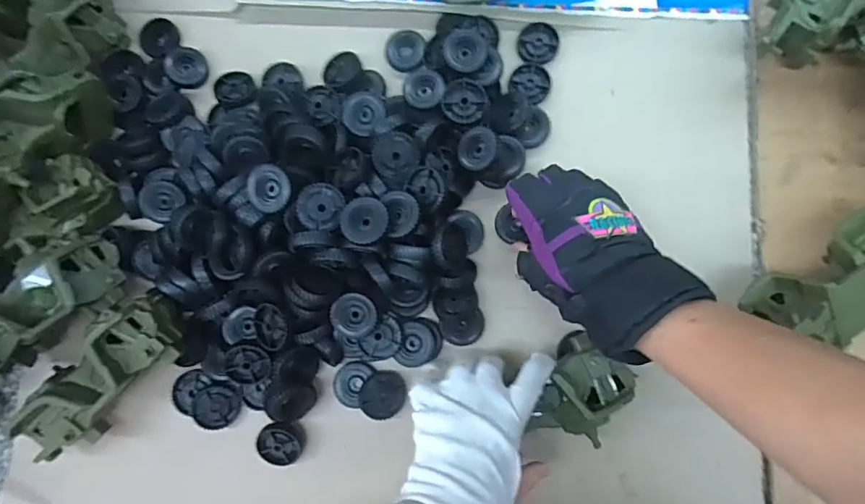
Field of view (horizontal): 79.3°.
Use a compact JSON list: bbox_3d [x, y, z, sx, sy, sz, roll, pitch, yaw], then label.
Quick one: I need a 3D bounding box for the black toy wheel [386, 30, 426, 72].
[{"bbox_3d":[-0.028,-0.211,0.548,0.040,0.010,0.036,24,85,6],"label":"black toy wheel"}]

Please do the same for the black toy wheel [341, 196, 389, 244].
[{"bbox_3d":[-0.060,-0.027,0.464,0.041,0.014,0.040,0,83,3],"label":"black toy wheel"}]

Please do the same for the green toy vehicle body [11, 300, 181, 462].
[{"bbox_3d":[-0.310,0.117,0.486,0.183,0.084,0.071,-43,83,-2],"label":"green toy vehicle body"}]

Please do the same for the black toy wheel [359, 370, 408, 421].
[{"bbox_3d":[-0.048,0.139,0.505,0.044,0.010,0.045,-3,86,-17],"label":"black toy wheel"}]

